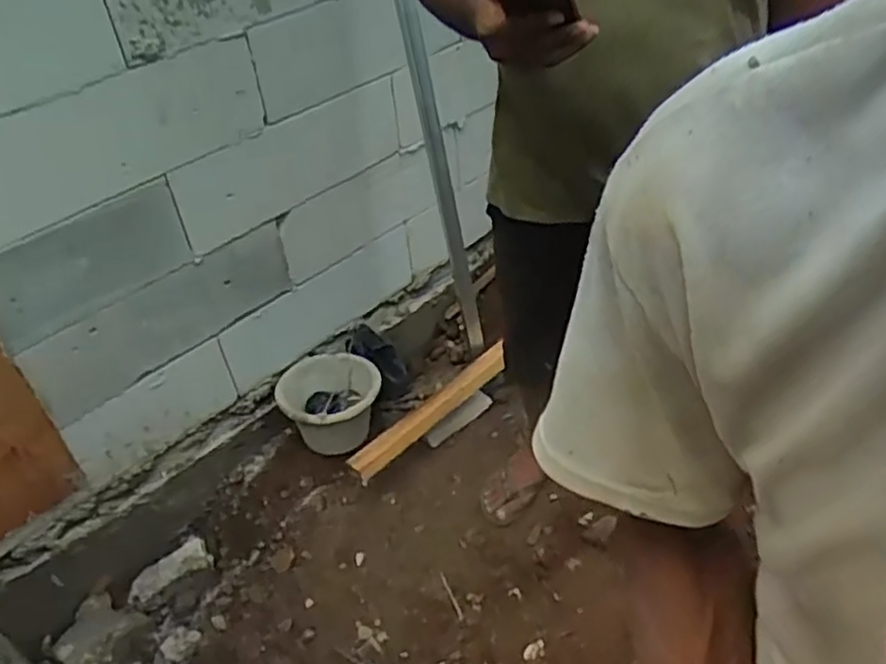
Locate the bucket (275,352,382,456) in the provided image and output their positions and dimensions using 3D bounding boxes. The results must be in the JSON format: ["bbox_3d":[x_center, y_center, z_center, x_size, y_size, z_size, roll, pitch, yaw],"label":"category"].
[{"bbox_3d":[-0.279,0.169,1.802,0.229,0.167,0.241,-3,40,3],"label":"bucket"}]

